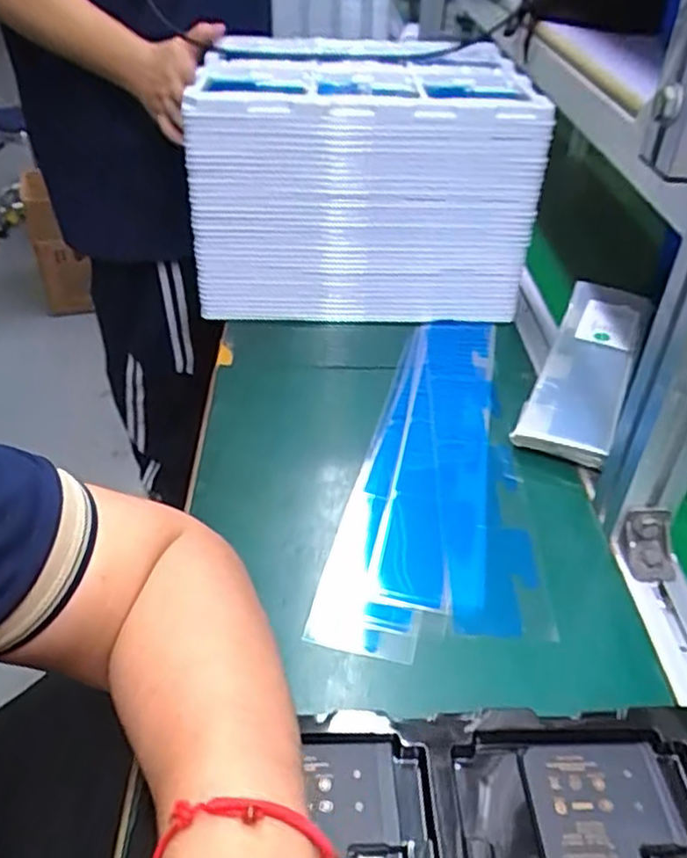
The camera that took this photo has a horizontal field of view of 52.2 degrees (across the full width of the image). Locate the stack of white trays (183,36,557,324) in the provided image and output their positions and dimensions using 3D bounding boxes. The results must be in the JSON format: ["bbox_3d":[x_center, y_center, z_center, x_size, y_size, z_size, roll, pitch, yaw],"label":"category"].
[{"bbox_3d":[0.016,-0.279,0.785,0.336,0.220,0.279,2,39,-1],"label":"stack of white trays"}]

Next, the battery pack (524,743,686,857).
[{"bbox_3d":[0.122,0.186,0.315,0.064,0.004,0.088,-3,38,-1],"label":"battery pack"}]

